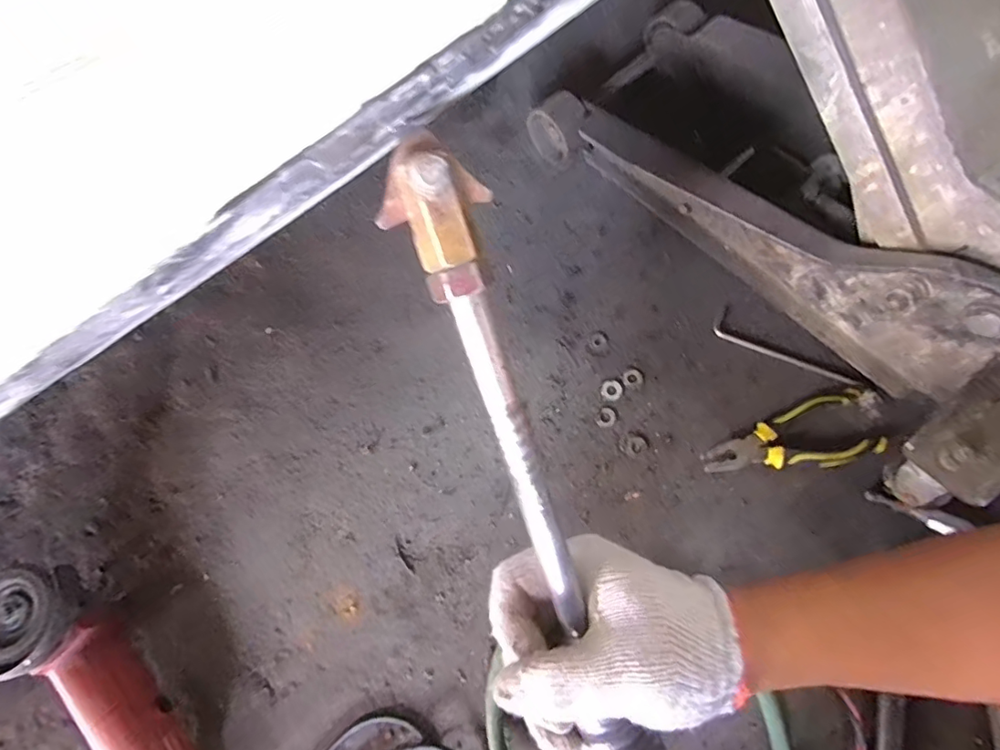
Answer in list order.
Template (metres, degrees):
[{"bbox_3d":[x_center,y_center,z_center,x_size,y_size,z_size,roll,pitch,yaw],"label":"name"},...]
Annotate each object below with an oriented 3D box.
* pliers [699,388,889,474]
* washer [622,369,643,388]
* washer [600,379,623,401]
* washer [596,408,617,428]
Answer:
[{"bbox_3d":[0.327,0.076,0.584,0.198,0.028,0.073,-17,71,-4],"label":"pliers"},{"bbox_3d":[0.160,0.004,0.632,0.024,0.004,0.023,-1,71,2],"label":"washer"},{"bbox_3d":[0.134,0.018,0.627,0.025,0.004,0.025,-1,71,2],"label":"washer"},{"bbox_3d":[0.126,0.050,0.618,0.022,0.004,0.025,33,75,12],"label":"washer"}]

